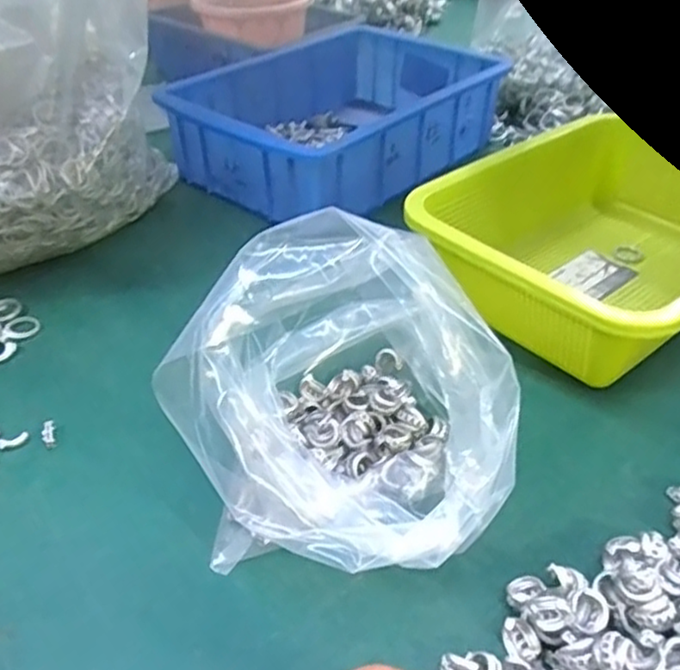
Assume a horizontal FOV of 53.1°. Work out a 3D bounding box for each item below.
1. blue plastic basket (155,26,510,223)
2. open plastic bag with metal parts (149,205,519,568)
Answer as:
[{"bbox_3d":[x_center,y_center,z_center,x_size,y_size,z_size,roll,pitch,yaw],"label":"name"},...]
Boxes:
[{"bbox_3d":[0.001,-0.210,0.657,0.197,0.078,0.281,28,48,31],"label":"blue plastic basket"},{"bbox_3d":[-0.005,0.029,0.319,0.142,0.135,0.155,-16,41,-17],"label":"open plastic bag with metal parts"}]

